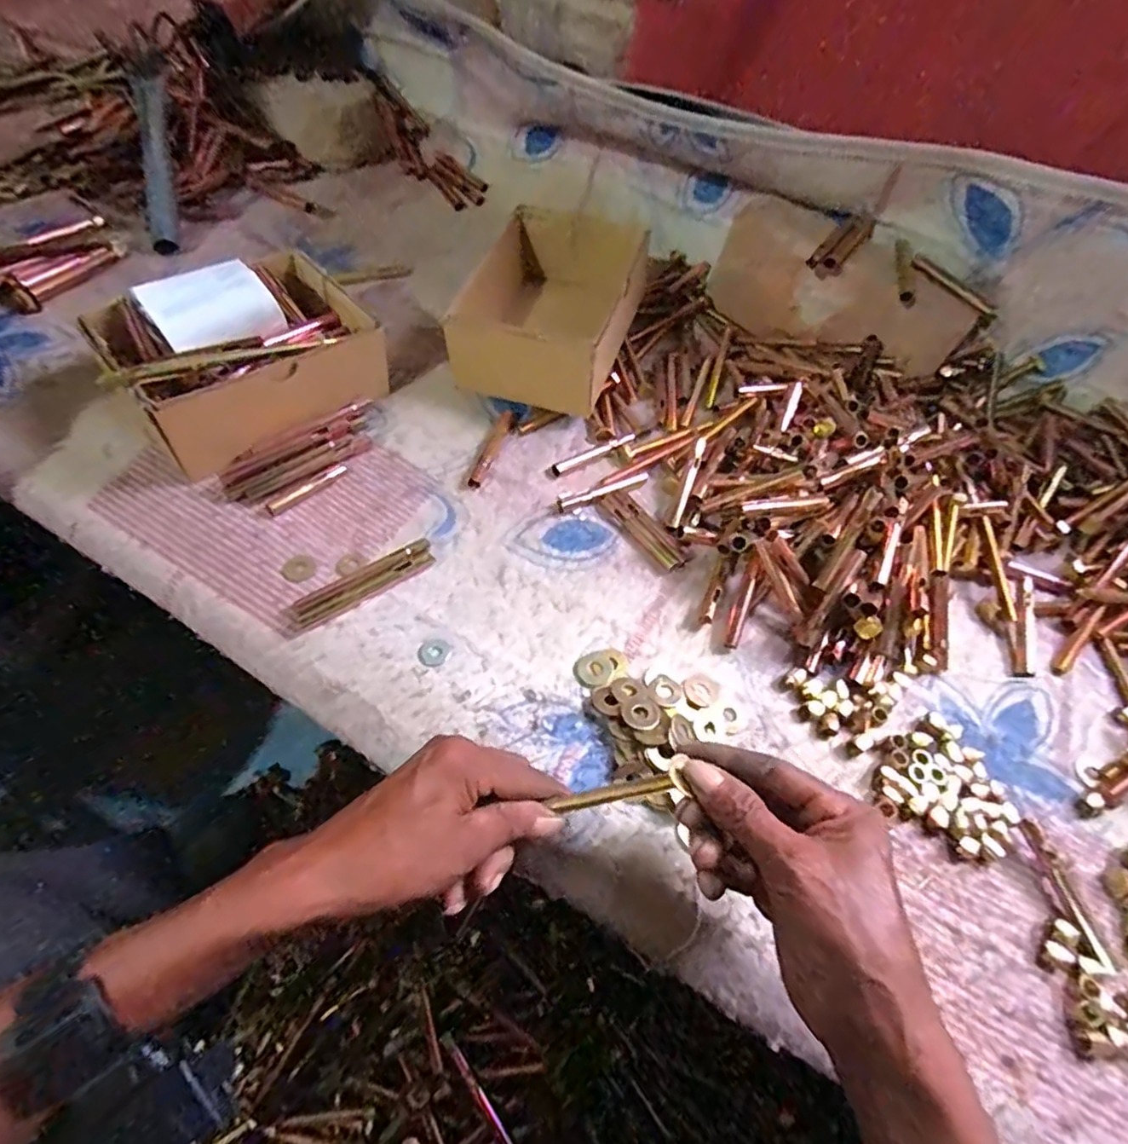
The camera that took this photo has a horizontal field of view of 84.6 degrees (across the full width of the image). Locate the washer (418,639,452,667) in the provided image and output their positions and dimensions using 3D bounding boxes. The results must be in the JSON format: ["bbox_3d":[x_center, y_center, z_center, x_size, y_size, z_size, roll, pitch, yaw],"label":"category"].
[{"bbox_3d":[-0.088,0.054,0.423,0.021,0.004,0.020,2,57,-4],"label":"washer"}]

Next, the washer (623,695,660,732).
[{"bbox_3d":[0.051,0.092,0.407,0.023,0.004,0.027,20,42,15],"label":"washer"}]

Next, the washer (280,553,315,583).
[{"bbox_3d":[-0.190,-0.002,0.446,0.020,0.005,0.023,40,62,19],"label":"washer"}]

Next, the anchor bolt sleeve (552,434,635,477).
[{"bbox_3d":[0.027,-0.102,0.536,0.084,0.006,0.011,-27,63,-20],"label":"anchor bolt sleeve"}]

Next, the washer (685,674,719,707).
[{"bbox_3d":[0.095,0.082,0.431,0.026,0.005,0.024,2,57,-4],"label":"washer"}]

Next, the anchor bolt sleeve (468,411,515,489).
[{"bbox_3d":[-0.061,-0.105,0.525,0.013,0.008,0.086,18,58,7],"label":"anchor bolt sleeve"}]

